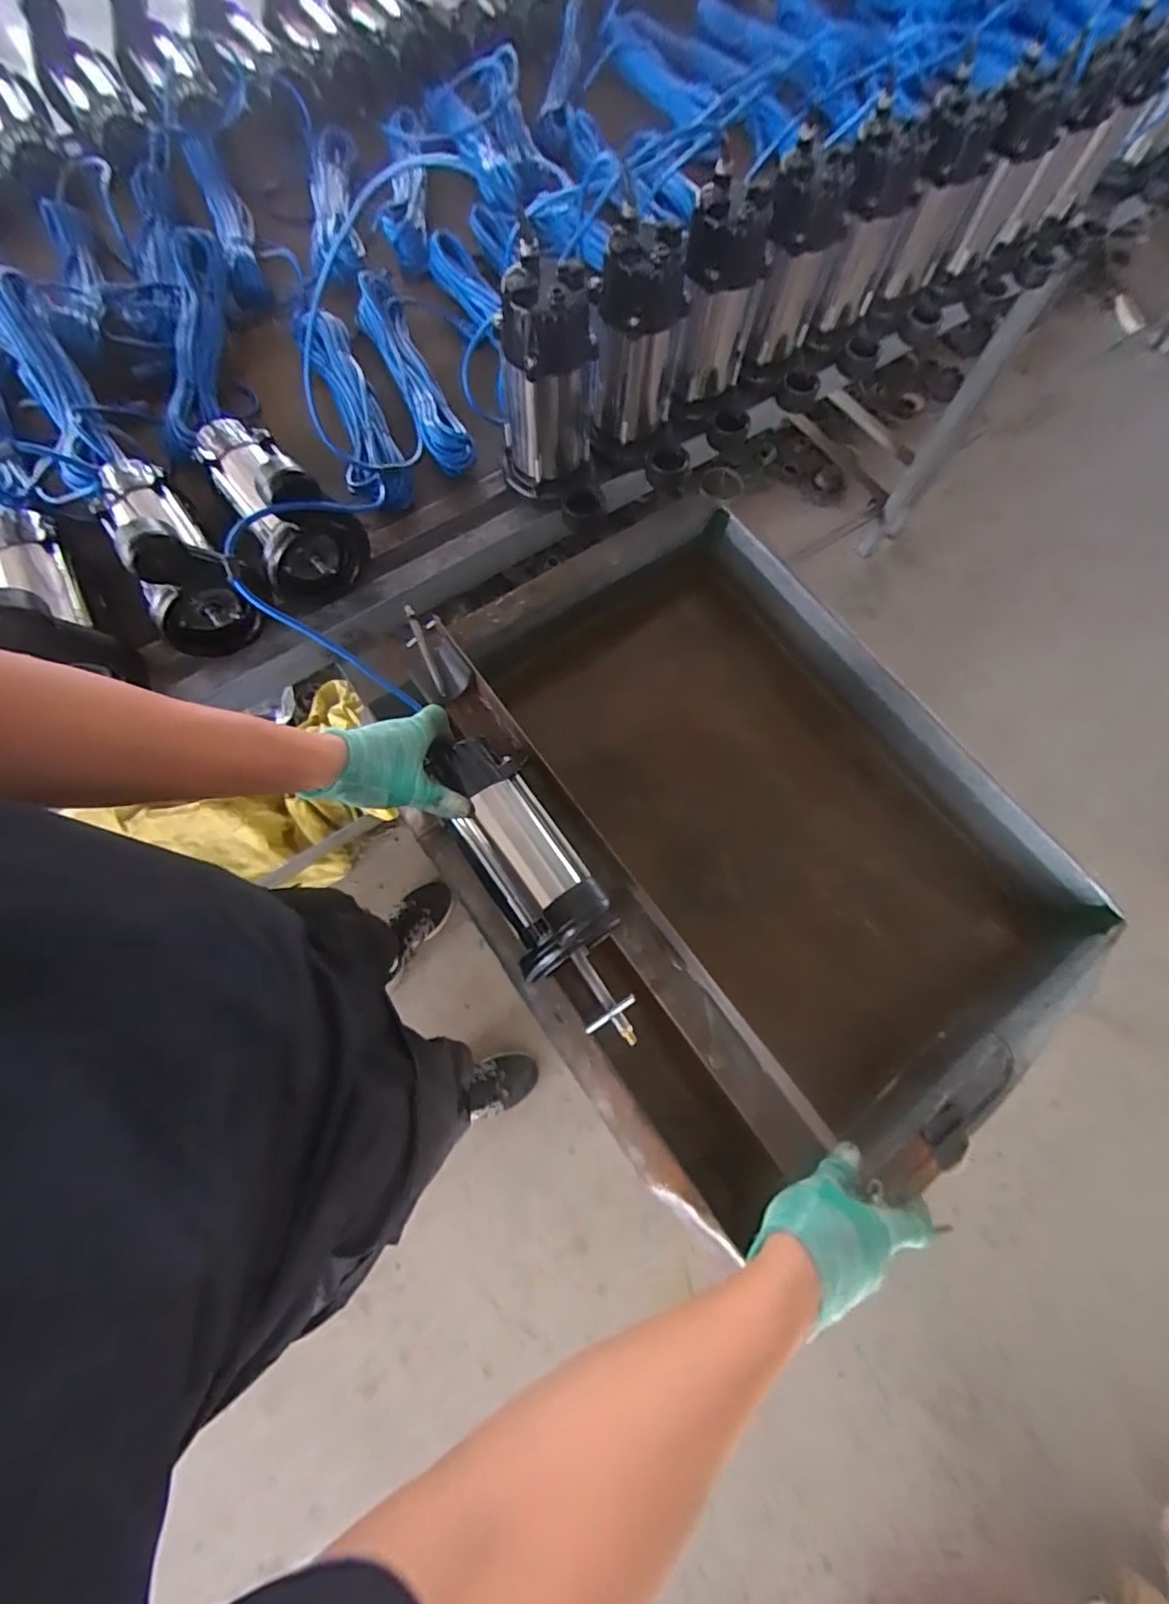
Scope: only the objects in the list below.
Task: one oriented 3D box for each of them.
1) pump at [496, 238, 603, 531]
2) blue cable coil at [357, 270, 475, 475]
[{"bbox_3d":[-0.046,-0.464,0.683,0.121,0.222,0.134,-4,71,-3],"label":"pump"},{"bbox_3d":[-0.247,-0.609,0.813,0.072,0.049,0.376,-21,73,-9],"label":"blue cable coil"}]

